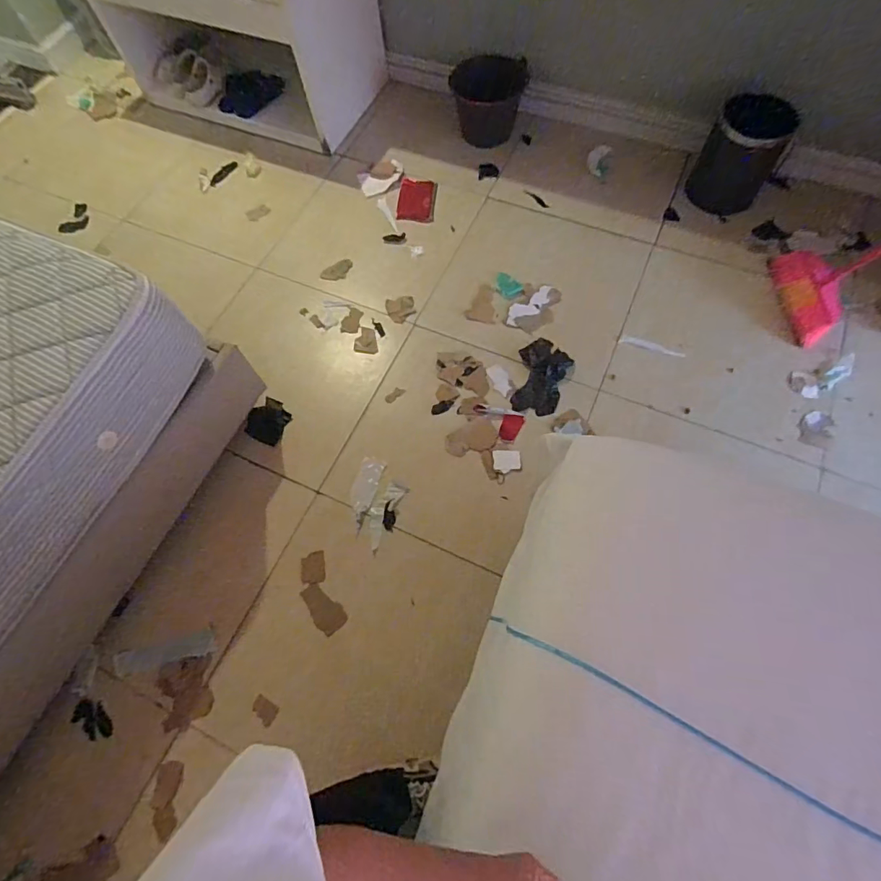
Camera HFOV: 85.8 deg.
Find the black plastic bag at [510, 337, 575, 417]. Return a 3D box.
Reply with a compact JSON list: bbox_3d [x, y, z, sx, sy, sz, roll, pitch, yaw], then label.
[{"bbox_3d":[0.251,-0.155,1.172,0.122,0.005,0.188,14,80,12],"label":"black plastic bag"}]

